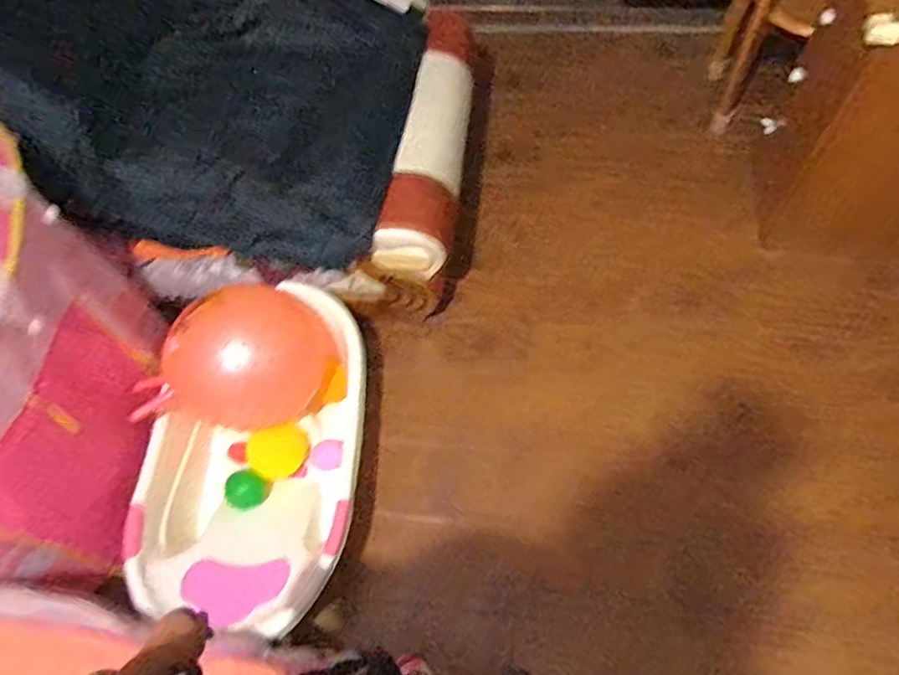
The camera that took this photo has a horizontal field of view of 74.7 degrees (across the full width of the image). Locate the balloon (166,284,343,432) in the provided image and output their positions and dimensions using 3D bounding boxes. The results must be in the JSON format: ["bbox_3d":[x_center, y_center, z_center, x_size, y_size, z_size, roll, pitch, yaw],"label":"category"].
[{"bbox_3d":[-0.499,0.066,1.540,0.347,0.363,0.362,-2,60,3],"label":"balloon"}]

